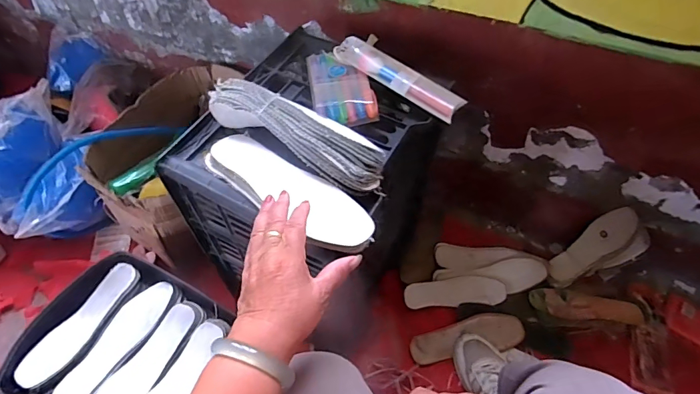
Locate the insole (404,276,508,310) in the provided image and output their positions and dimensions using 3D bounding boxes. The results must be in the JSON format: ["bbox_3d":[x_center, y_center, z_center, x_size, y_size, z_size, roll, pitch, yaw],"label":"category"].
[{"bbox_3d":[0.222,0.202,0.883,0.208,0.011,0.058,-4,81,0],"label":"insole"}]

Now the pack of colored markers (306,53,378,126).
[{"bbox_3d":[-0.013,-0.158,0.590,0.082,0.019,0.137,-8,55,-6],"label":"pack of colored markers"}]

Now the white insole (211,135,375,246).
[{"bbox_3d":[-0.070,-0.012,0.476,0.225,0.008,0.063,32,60,22],"label":"white insole"}]

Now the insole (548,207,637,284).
[{"bbox_3d":[0.516,0.102,0.883,0.042,0.214,0.066,-2,49,-39],"label":"insole"}]

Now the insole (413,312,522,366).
[{"bbox_3d":[0.239,0.284,0.848,0.229,0.016,0.071,-8,55,-6],"label":"insole"}]

